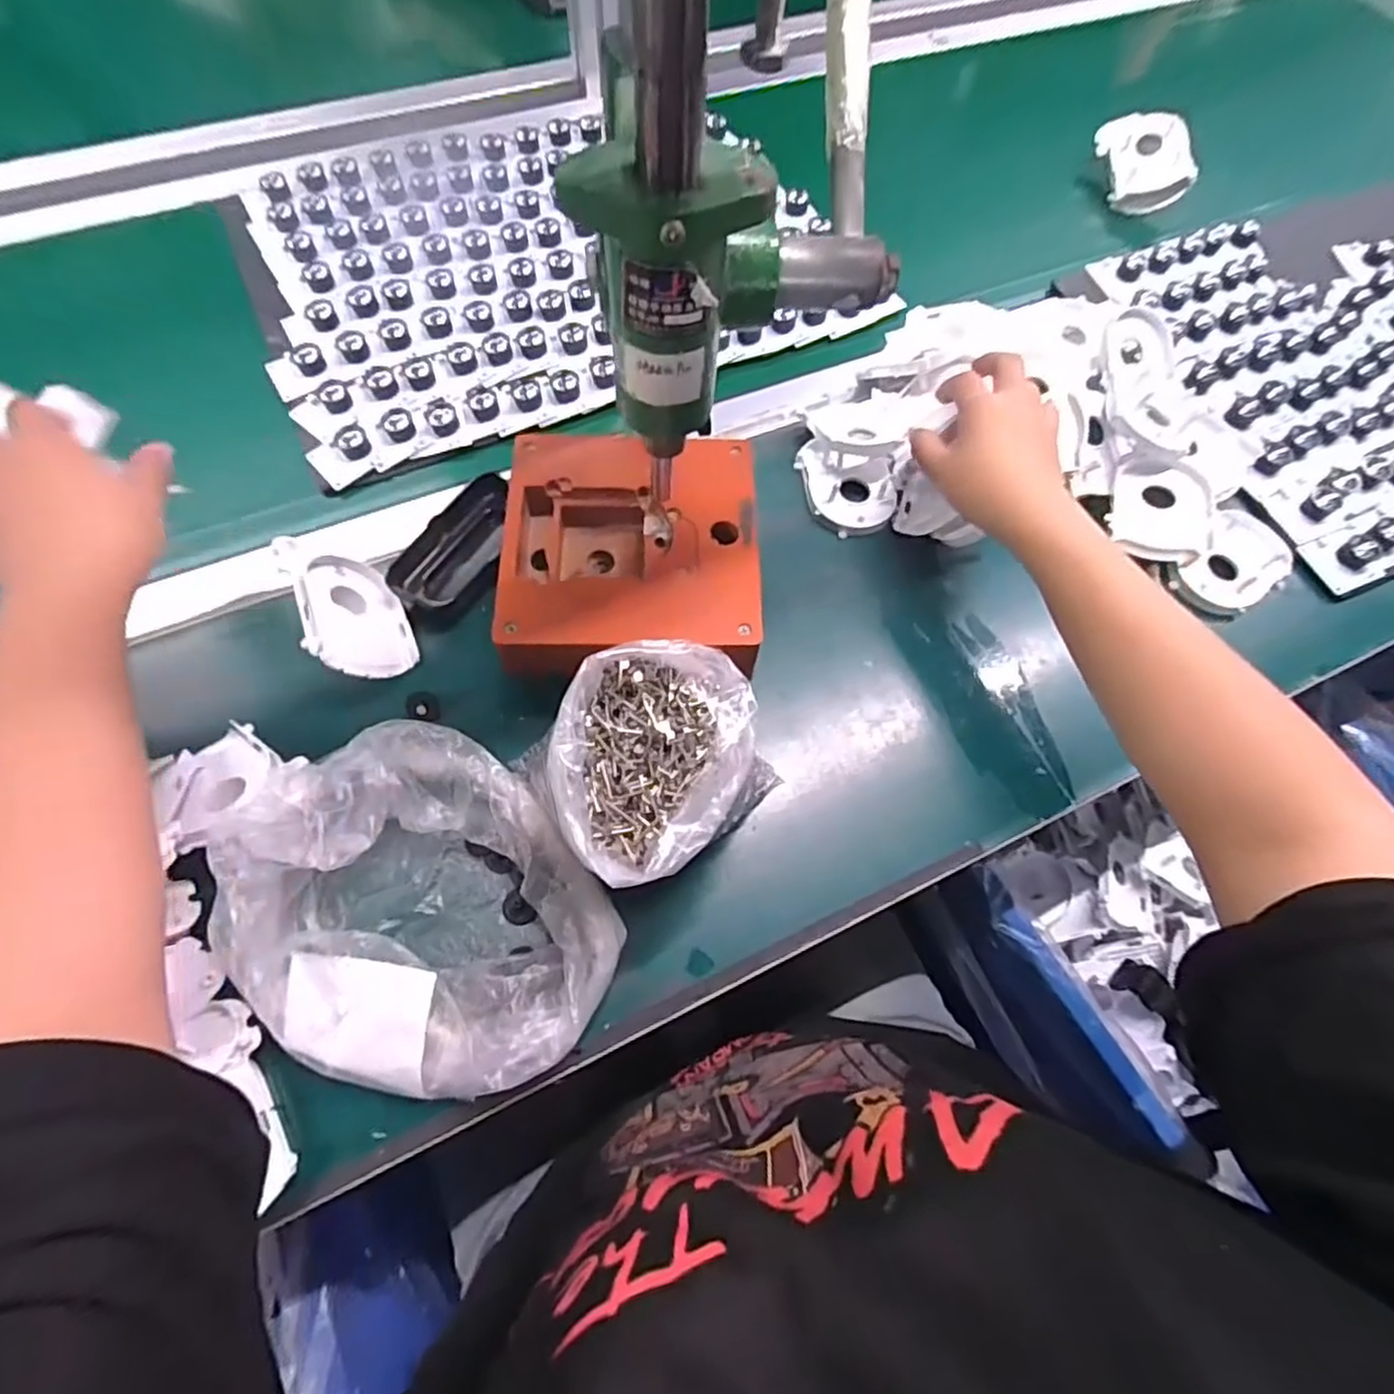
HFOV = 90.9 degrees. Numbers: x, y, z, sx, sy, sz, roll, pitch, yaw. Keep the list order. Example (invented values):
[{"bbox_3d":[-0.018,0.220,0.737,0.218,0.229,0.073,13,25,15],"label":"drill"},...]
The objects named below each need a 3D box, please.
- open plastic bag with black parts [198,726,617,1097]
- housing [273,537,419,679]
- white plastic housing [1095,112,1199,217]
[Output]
[{"bbox_3d":[-0.140,0.116,0.357,0.160,0.057,0.192,-38,73,-18],"label":"open plastic bag with black parts"},{"bbox_3d":[-0.221,-0.053,0.434,0.069,0.028,0.095,-2,61,-52],"label":"housing"},{"bbox_3d":[0.438,-0.523,0.669,0.068,0.030,0.100,-13,79,31],"label":"white plastic housing"}]

